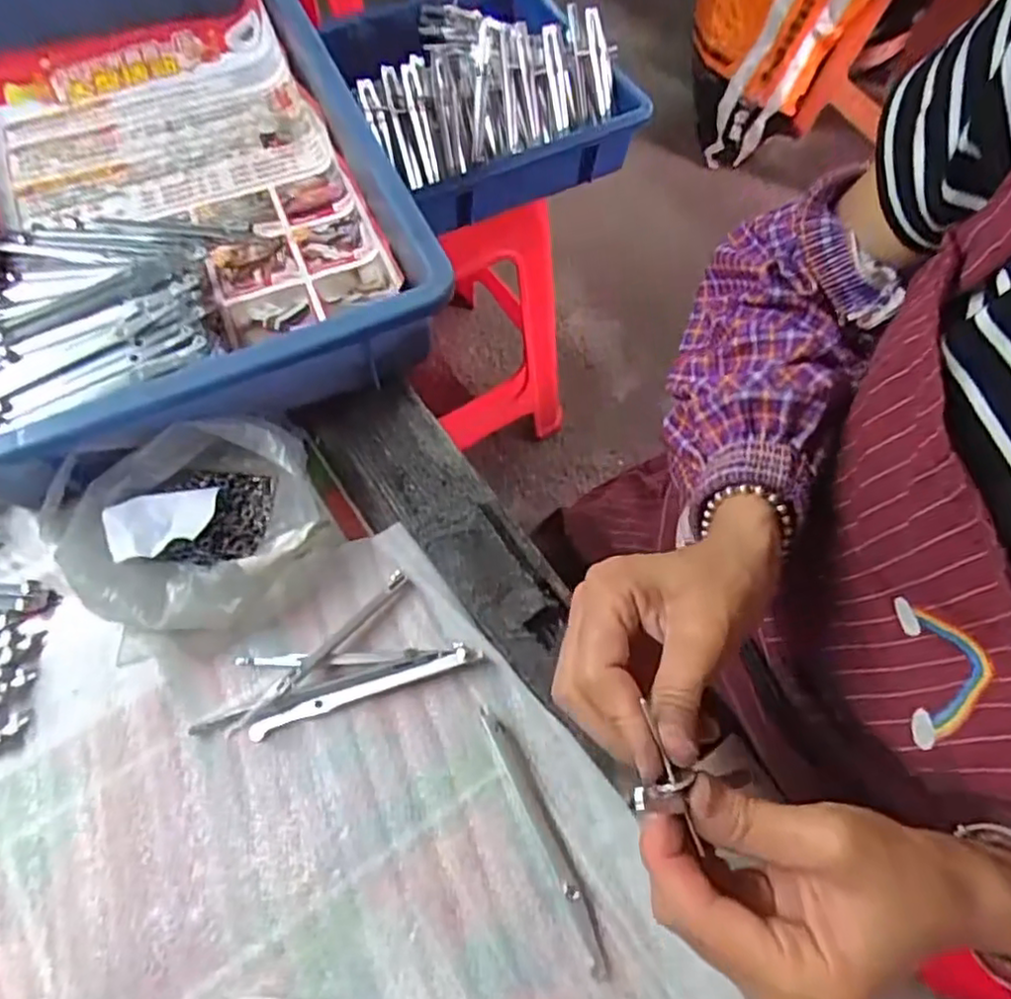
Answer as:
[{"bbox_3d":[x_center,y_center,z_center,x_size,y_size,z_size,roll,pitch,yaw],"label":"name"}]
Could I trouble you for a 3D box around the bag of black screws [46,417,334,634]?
[{"bbox_3d":[-0.171,0.020,0.362,0.143,0.053,0.110,-22,67,-12],"label":"bag of black screws"}]

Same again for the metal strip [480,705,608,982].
[{"bbox_3d":[0.018,0.160,0.323,0.014,0.009,0.124,-24,67,-13],"label":"metal strip"}]

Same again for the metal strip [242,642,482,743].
[{"bbox_3d":[-0.072,0.098,0.349,0.120,0.005,0.010,-19,84,-5],"label":"metal strip"}]

